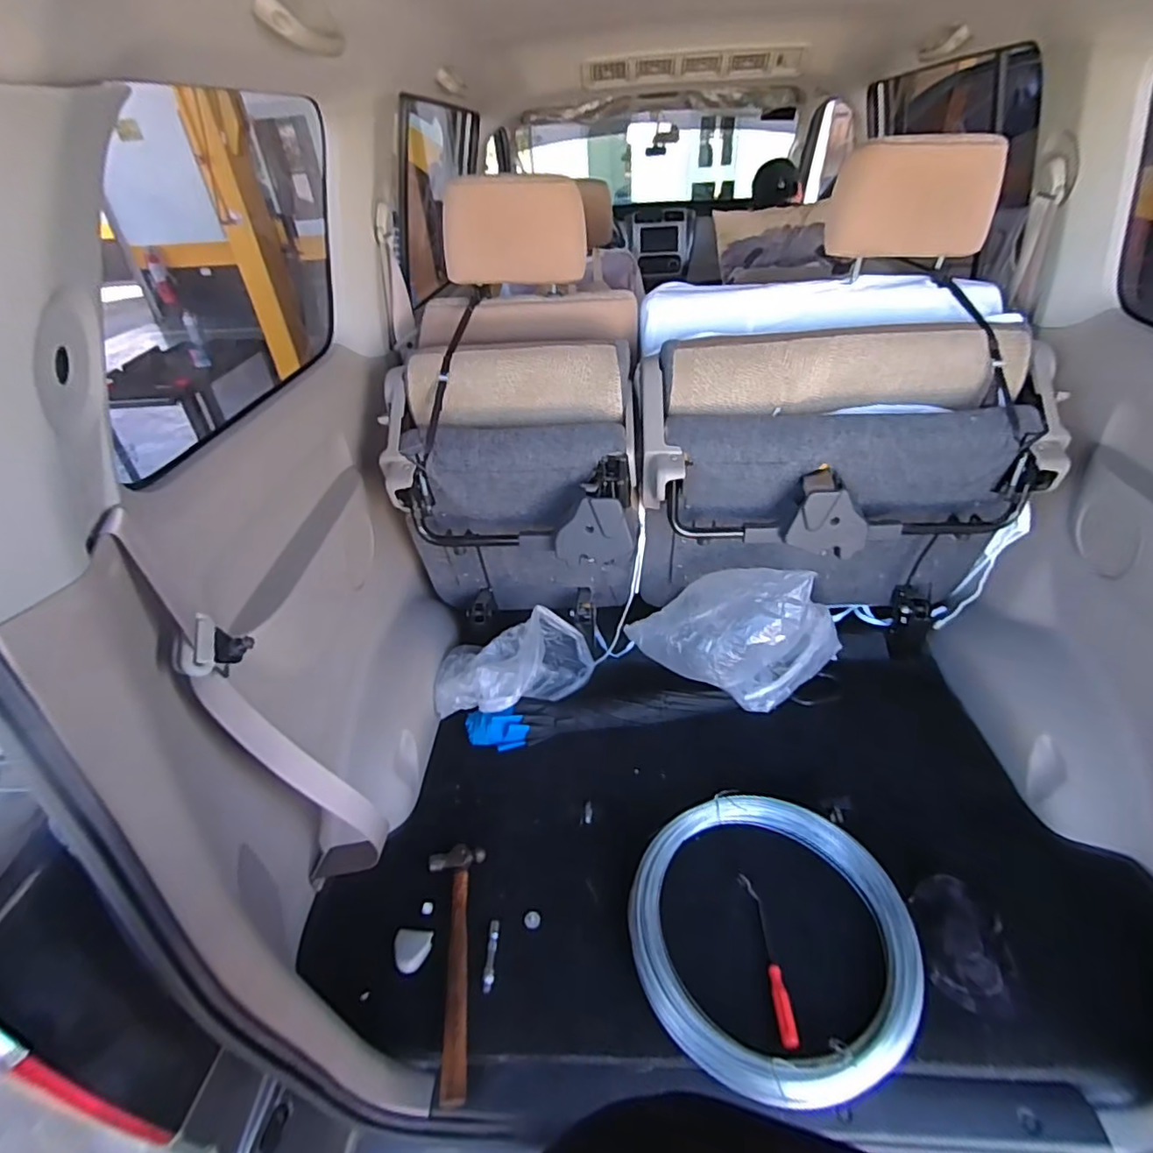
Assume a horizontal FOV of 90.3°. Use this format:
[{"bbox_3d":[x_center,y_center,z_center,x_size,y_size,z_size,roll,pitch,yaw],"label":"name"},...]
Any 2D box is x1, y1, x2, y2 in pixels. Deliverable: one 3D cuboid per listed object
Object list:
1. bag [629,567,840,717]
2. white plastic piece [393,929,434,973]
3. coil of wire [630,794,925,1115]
[{"bbox_3d":[0.335,0.098,1.188,0.442,0.248,0.219,4,39,11],"label":"bag"},{"bbox_3d":[-0.258,0.584,0.898,0.055,0.006,0.057,-3,38,2],"label":"white plastic piece"},{"bbox_3d":[0.289,0.531,0.865,0.401,0.050,0.389,-3,38,2],"label":"coil of wire"}]

